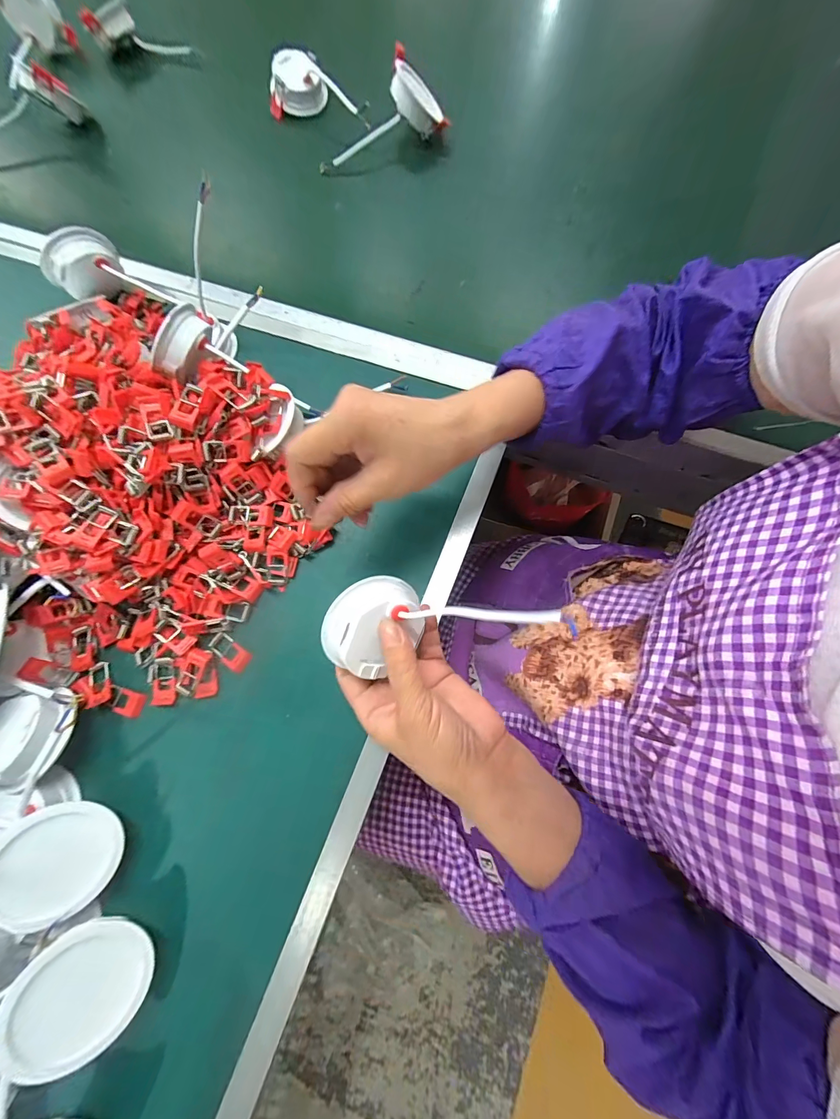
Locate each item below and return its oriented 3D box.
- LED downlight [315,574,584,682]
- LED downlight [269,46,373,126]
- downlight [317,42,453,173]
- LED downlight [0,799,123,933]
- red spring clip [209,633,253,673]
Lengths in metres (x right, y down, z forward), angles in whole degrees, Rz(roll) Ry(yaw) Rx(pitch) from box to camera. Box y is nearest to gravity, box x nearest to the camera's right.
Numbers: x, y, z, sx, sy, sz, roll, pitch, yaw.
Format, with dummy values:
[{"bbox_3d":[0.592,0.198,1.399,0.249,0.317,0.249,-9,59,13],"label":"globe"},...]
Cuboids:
[{"bbox_3d":[0.011,0.039,0.226,0.150,0.038,0.062,-5,73,25],"label":"LED downlight"},{"bbox_3d":[-0.128,-0.612,0.487,0.149,0.047,0.049,21,76,7],"label":"LED downlight"},{"bbox_3d":[-0.052,-0.553,0.461,0.165,0.065,0.060,-15,75,-3],"label":"downlight"},{"bbox_3d":[-0.252,0.208,0.256,0.068,0.030,0.060,29,68,-28],"label":"LED downlight"},{"bbox_3d":[-0.158,0.077,0.309,0.037,0.004,0.018,35,78,10],"label":"red spring clip"}]

